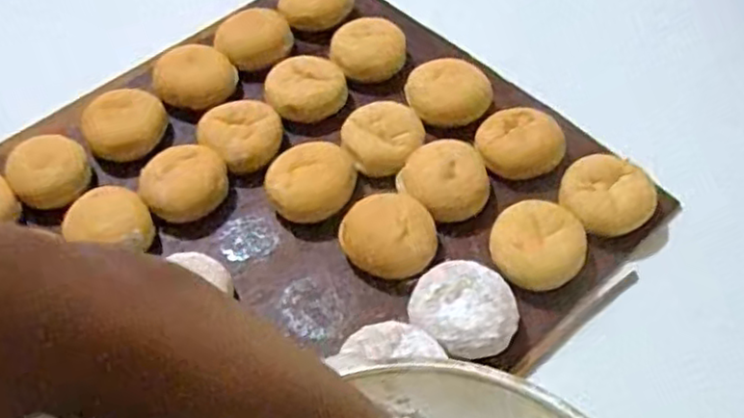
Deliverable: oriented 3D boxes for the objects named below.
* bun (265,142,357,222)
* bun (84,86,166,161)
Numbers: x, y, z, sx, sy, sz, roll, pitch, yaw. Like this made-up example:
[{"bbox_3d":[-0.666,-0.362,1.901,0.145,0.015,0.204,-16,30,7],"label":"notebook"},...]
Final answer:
[{"bbox_3d":[-0.059,-0.028,0.695,0.075,0.032,0.081,-1,51,1],"label":"bun"},{"bbox_3d":[-0.274,-0.093,0.761,0.081,0.048,0.081,-1,51,1],"label":"bun"}]

